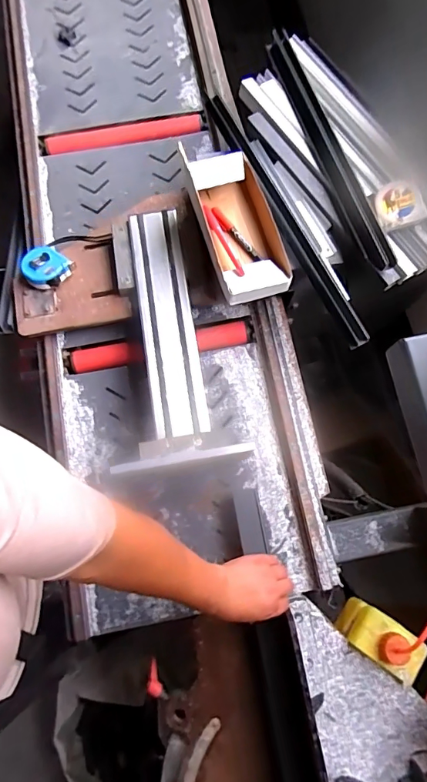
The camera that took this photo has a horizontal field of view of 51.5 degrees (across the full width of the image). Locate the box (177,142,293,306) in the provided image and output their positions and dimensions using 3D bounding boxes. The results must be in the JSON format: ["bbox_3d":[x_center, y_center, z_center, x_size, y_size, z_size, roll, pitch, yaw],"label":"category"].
[{"bbox_3d":[0.033,-0.247,0.656,0.109,0.060,0.247,-16,77,-4],"label":"box"}]

